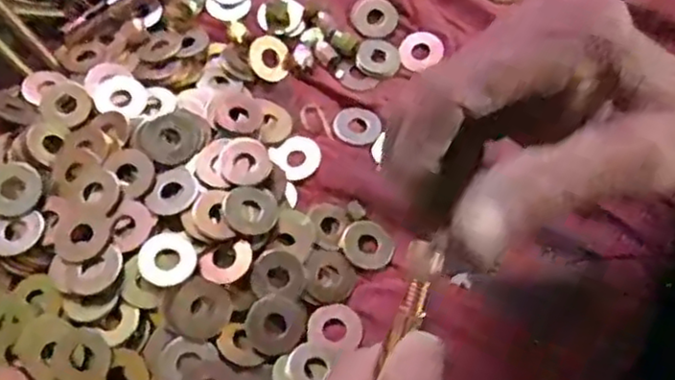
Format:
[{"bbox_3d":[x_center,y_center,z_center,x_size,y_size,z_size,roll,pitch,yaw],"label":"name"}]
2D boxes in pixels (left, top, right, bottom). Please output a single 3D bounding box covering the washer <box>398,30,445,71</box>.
[{"bbox_3d":[0.048,-0.079,0.384,0.025,0.004,0.024,-5,76,8],"label":"washer"}]

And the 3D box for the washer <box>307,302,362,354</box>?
[{"bbox_3d":[-0.001,0.061,0.304,0.023,0.004,0.022,2,62,-3],"label":"washer"}]

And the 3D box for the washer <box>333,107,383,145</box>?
[{"bbox_3d":[0.011,-0.035,0.359,0.024,0.004,0.024,2,62,-3],"label":"washer"}]

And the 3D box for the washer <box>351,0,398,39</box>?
[{"bbox_3d":[0.021,-0.101,0.393,0.025,0.004,0.027,1,79,-4],"label":"washer"}]

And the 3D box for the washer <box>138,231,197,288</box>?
[{"bbox_3d":[-0.074,0.030,0.295,0.023,0.004,0.025,2,62,-3],"label":"washer"}]

